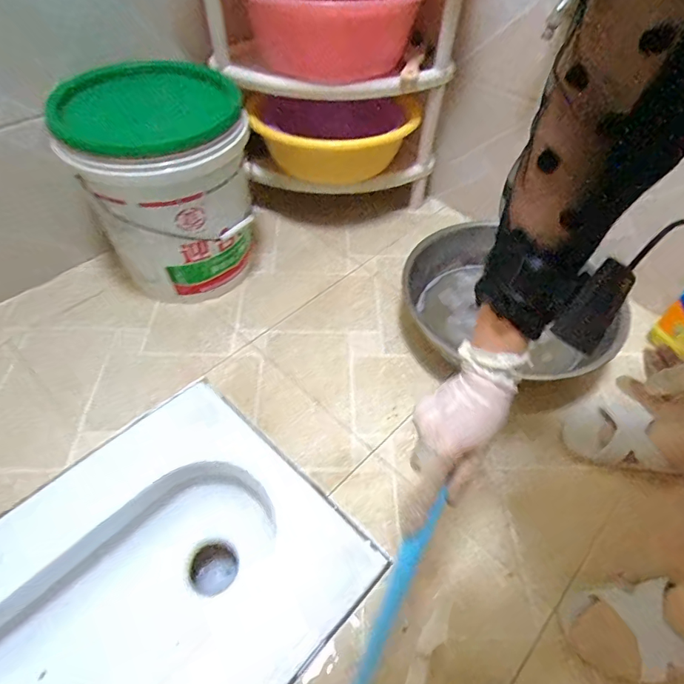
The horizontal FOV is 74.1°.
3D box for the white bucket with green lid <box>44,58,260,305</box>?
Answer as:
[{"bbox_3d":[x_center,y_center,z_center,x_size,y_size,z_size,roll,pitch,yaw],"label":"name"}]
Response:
[{"bbox_3d":[-0.292,-0.274,0.803,0.293,0.344,0.275,2,51,-2],"label":"white bucket with green lid"}]

